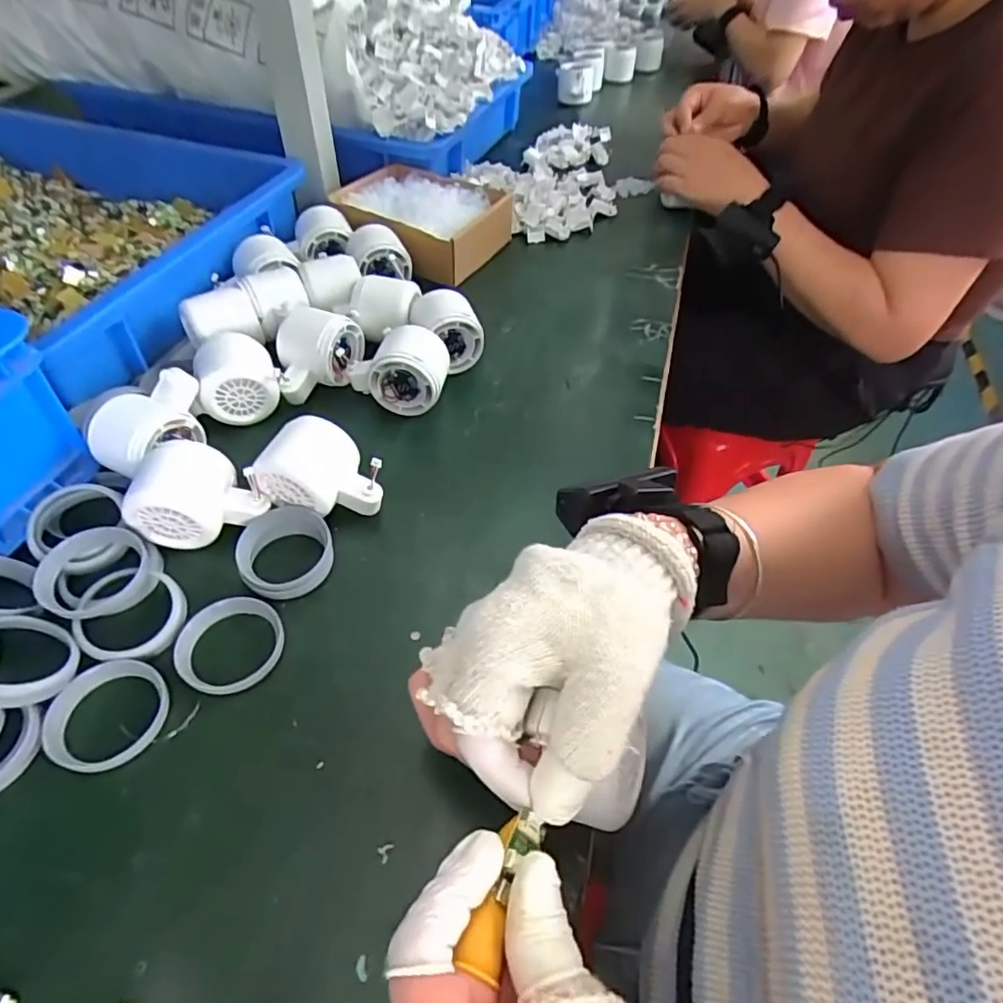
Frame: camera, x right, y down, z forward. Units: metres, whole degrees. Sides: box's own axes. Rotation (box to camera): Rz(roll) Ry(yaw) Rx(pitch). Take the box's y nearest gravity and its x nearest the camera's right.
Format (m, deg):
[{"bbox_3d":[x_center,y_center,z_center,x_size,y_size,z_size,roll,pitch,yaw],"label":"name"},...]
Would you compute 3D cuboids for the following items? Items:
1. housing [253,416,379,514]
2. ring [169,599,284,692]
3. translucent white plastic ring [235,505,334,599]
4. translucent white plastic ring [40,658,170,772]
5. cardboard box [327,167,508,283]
[{"bbox_3d":[-0.119,-0.019,0.403,0.076,0.055,0.054,14,51,8],"label":"housing"},{"bbox_3d":[-0.163,0.085,0.350,0.059,0.010,0.058,1,50,-2],"label":"ring"},{"bbox_3d":[-0.141,0.032,0.381,0.060,0.019,0.058,0,51,0],"label":"translucent white plastic ring"},{"bbox_3d":[-0.214,0.116,0.319,0.055,0.012,0.059,1,50,-2],"label":"translucent white plastic ring"},{"bbox_3d":[-0.085,-0.324,0.670,0.182,0.056,0.156,24,53,16],"label":"cardboard box"}]

